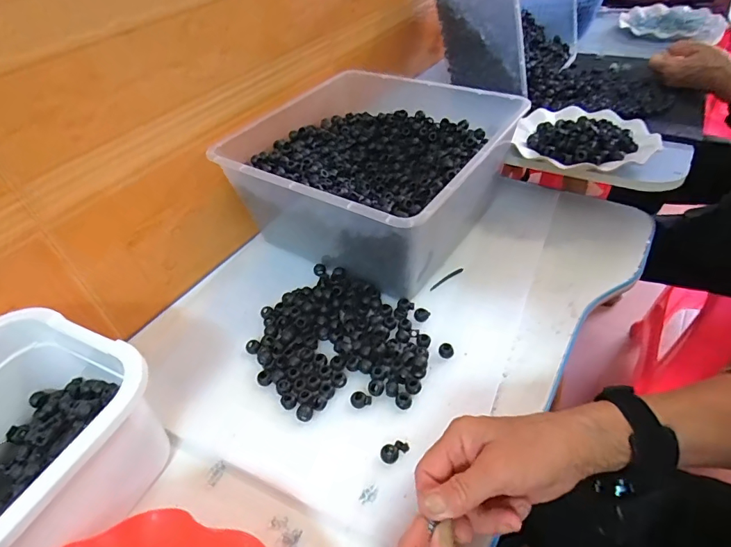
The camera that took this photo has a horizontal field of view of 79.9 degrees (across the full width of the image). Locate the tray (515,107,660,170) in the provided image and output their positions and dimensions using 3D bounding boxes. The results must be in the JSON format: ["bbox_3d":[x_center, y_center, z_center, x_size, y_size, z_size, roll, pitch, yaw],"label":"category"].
[{"bbox_3d":[0.295,-0.189,0.586,0.171,0.026,0.159,16,48,23],"label":"tray"}]

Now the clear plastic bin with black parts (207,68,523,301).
[{"bbox_3d":[0.016,-0.140,0.576,0.291,0.137,0.306,24,54,27],"label":"clear plastic bin with black parts"}]

